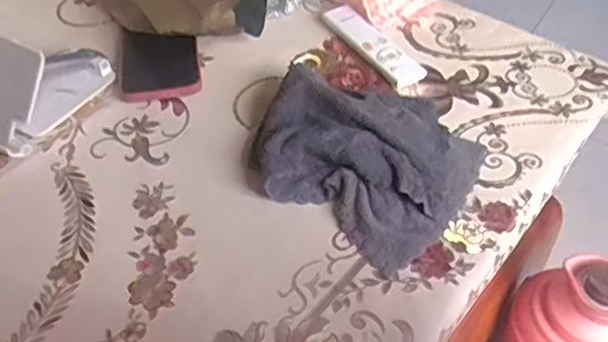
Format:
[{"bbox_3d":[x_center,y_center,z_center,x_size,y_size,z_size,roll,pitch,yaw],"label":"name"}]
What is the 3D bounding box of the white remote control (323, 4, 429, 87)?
[{"bbox_3d":[0.072,-0.133,0.665,0.040,0.016,0.134,-26,52,-22],"label":"white remote control"}]

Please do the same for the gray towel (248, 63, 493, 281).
[{"bbox_3d":[0.053,-0.025,0.545,0.188,0.048,0.172,30,54,26],"label":"gray towel"}]

